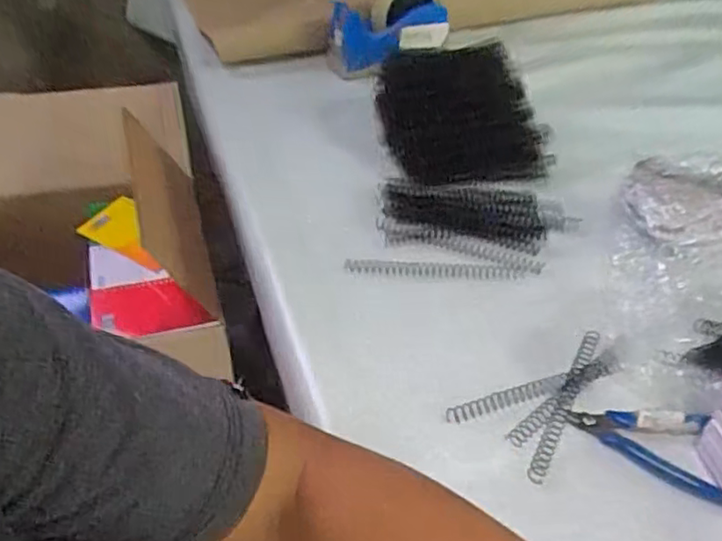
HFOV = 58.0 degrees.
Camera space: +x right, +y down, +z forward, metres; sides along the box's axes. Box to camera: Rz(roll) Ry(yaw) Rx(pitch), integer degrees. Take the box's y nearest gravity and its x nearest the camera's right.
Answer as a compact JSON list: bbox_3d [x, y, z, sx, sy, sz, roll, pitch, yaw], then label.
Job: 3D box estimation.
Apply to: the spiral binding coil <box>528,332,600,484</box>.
[{"bbox_3d":[0.156,0.099,0.494,0.012,0.017,0.140,22,46,21],"label":"spiral binding coil"}]

